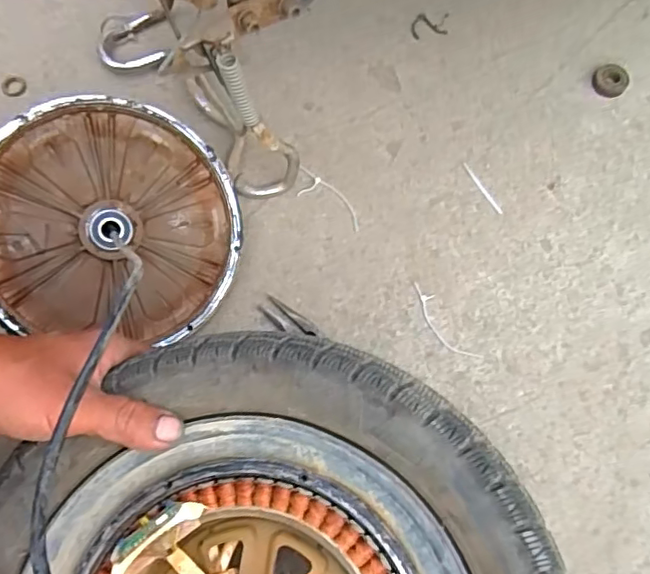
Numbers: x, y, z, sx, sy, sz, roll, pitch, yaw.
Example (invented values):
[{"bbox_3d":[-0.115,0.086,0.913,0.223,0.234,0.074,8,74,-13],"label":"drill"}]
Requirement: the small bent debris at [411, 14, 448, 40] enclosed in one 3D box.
[{"bbox_3d":[0.113,-0.282,0.614,0.041,0.004,0.028,-5,73,-3],"label":"small bent debris"}]

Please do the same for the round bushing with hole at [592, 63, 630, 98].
[{"bbox_3d":[0.295,-0.213,0.588,0.034,0.008,0.036,0,72,-2],"label":"round bushing with hole"}]

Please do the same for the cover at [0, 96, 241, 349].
[{"bbox_3d":[-0.180,-0.055,0.481,0.206,0.024,0.192,10,89,-21],"label":"cover"}]

